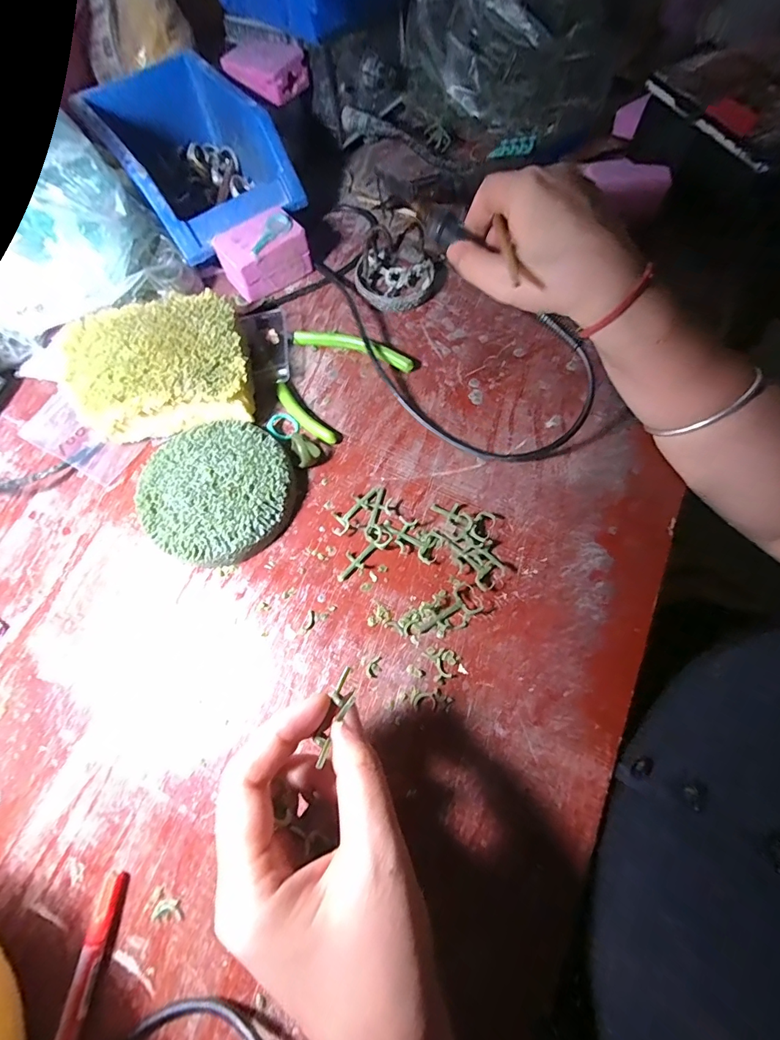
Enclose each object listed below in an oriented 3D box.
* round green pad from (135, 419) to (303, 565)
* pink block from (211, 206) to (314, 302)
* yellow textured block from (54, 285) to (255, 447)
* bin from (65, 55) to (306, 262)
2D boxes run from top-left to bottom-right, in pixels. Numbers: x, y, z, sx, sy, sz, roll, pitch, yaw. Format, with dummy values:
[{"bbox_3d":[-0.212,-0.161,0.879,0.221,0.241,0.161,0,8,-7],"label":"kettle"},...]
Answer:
[{"bbox_3d":[-0.119,-0.021,0.292,0.101,0.024,0.100,-1,69,2],"label":"round green pad"},{"bbox_3d":[-0.110,-0.231,0.365,0.071,0.040,0.049,-37,72,-11],"label":"pink block"},{"bbox_3d":[-0.171,-0.108,0.315,0.132,0.049,0.097,-10,69,-2],"label":"yellow textured block"},{"bbox_3d":[-0.179,-0.326,0.384,0.121,0.076,0.197,-34,72,-10],"label":"bin"}]

